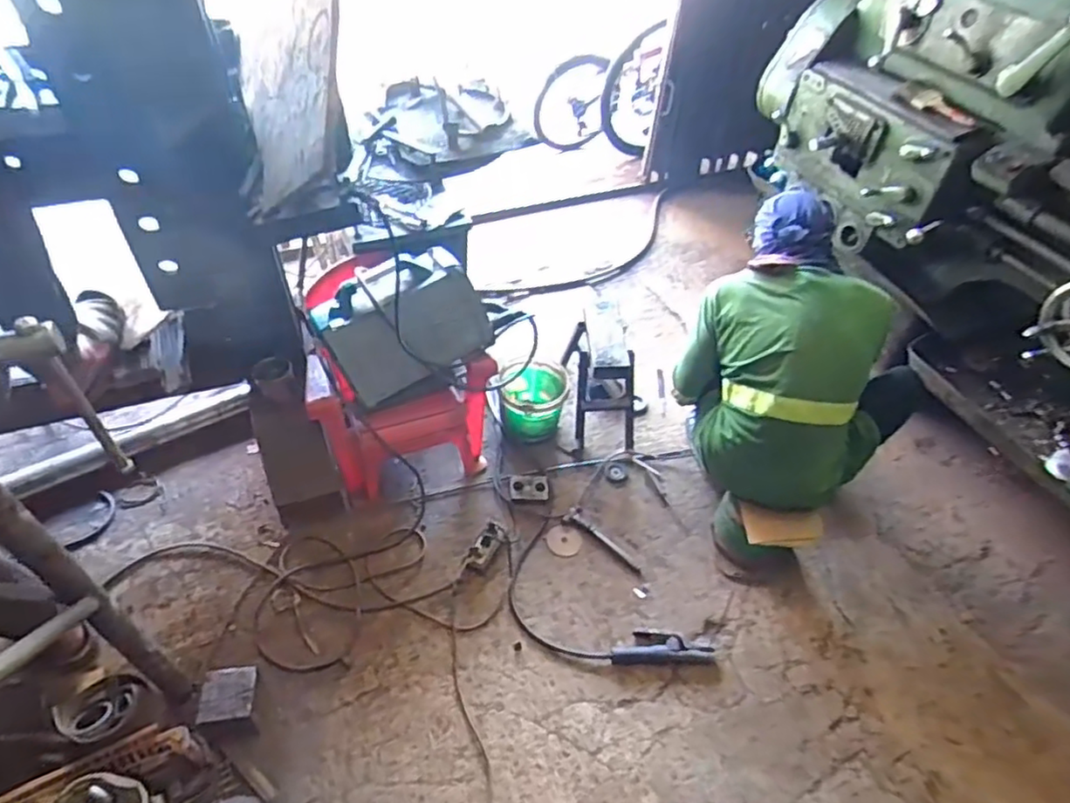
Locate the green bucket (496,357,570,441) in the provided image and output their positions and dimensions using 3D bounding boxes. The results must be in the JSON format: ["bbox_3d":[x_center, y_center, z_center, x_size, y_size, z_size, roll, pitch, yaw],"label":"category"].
[{"bbox_3d":[-0.009,-0.003,1.898,0.184,0.191,0.207,17,49,11],"label":"green bucket"}]

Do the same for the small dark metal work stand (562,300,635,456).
[{"bbox_3d":[0.190,-0.067,1.907,0.194,0.302,0.338,0,47,-4],"label":"small dark metal work stand"}]

